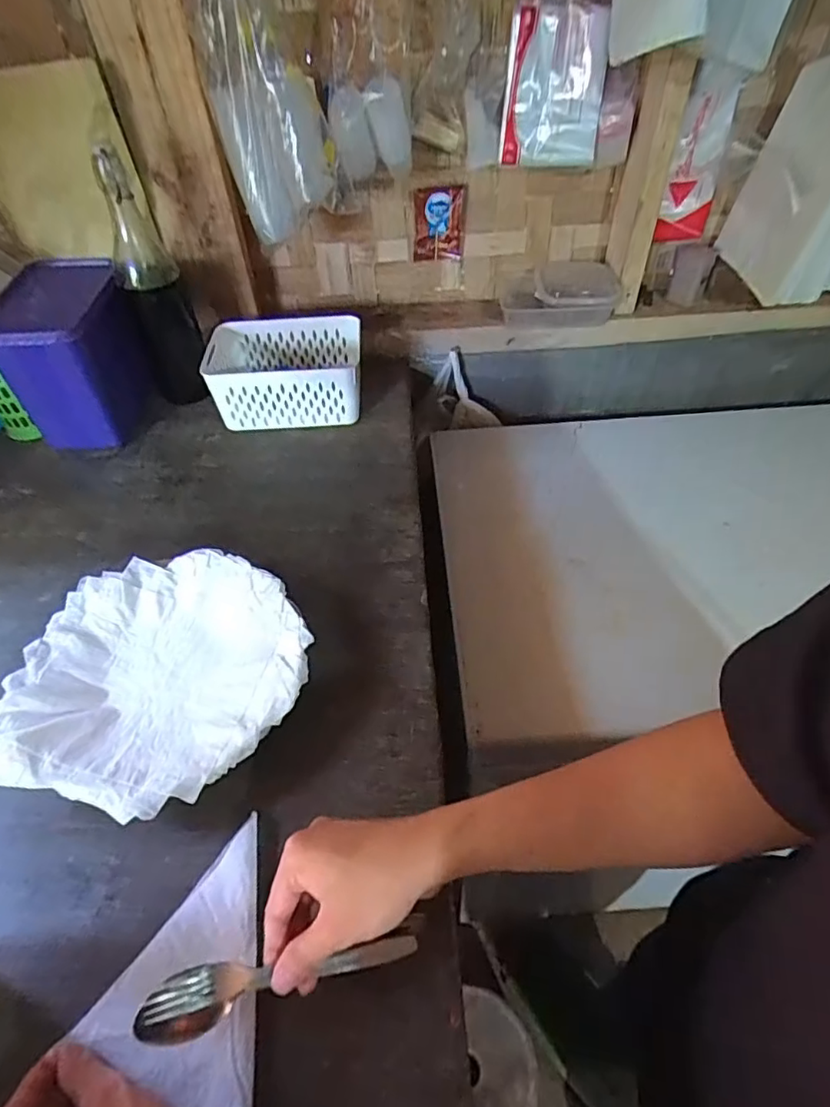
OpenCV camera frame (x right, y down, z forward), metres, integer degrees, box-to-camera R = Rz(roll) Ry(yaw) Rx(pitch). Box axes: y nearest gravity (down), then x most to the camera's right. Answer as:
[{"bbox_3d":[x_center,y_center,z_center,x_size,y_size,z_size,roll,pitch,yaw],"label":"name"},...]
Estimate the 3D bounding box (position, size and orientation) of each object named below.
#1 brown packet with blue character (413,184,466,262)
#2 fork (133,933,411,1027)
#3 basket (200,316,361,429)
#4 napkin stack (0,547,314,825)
[{"bbox_3d":[0.035,-0.481,0.845,0.072,0.106,0.011,1,59,2],"label":"brown packet with blue character"},{"bbox_3d":[-0.080,0.259,0.356,0.161,0.014,0.024,-8,47,-3],"label":"fork"},{"bbox_3d":[-0.180,-0.255,0.811,0.201,0.101,0.154,-2,47,0],"label":"basket"},{"bbox_3d":[-0.219,0.105,0.513,0.238,0.049,0.242,11,49,12],"label":"napkin stack"}]

